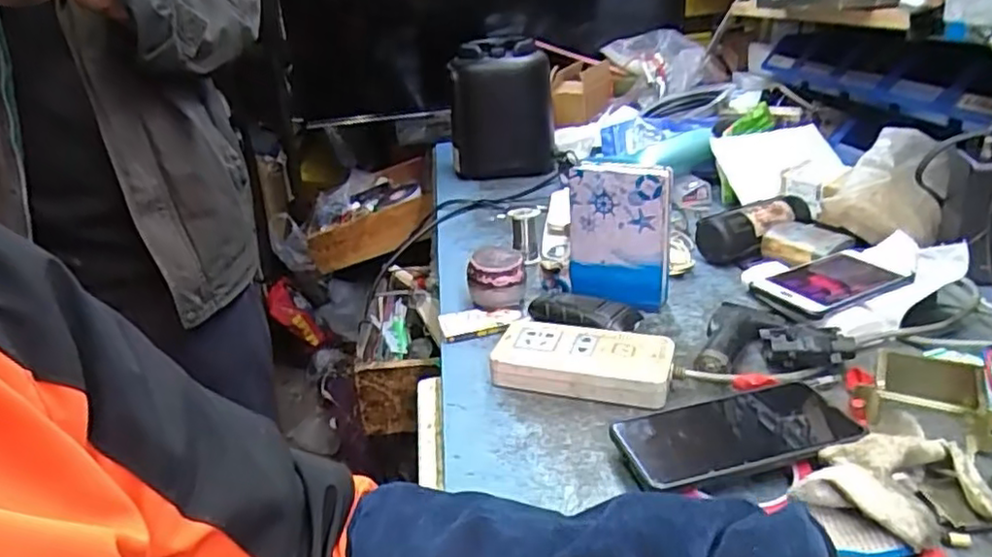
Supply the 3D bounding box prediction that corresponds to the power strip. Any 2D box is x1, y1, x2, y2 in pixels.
[{"bbox_3d":[0.074,0.072,0.573,0.144,0.035,0.064,4,25,20],"label":"power strip"}]

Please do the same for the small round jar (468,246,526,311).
[{"bbox_3d":[0.000,0.001,0.716,0.061,0.057,0.061,-4,24,2],"label":"small round jar"}]

